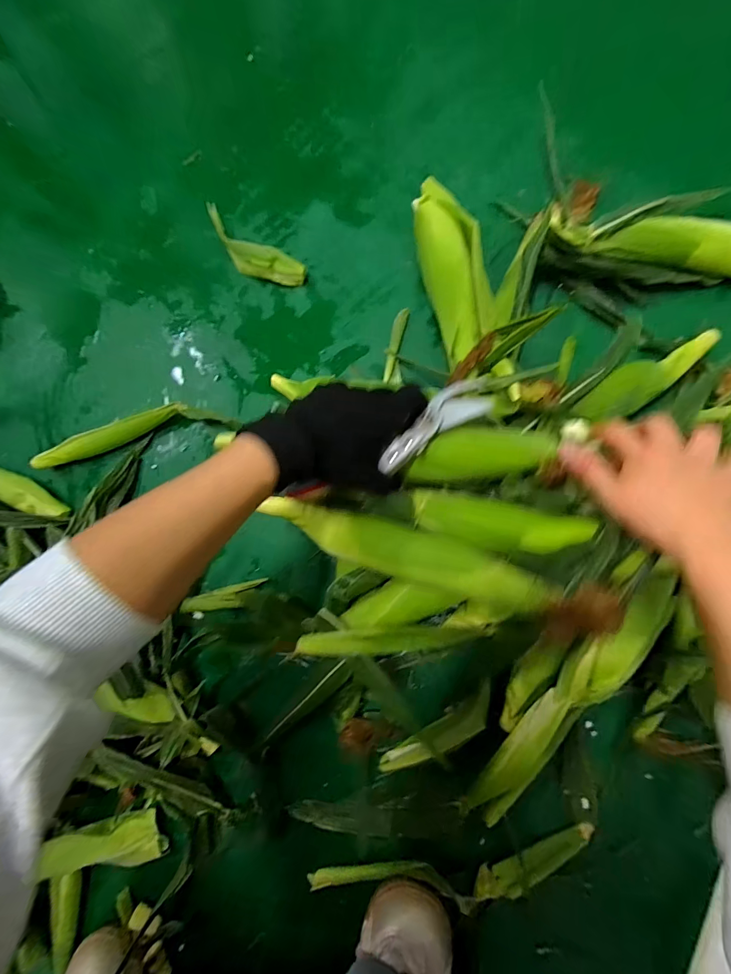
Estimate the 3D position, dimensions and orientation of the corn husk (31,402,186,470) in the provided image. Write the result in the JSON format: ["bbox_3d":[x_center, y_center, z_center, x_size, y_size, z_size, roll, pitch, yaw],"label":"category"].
[{"bbox_3d":[-0.345,-0.074,0.522,0.213,0.030,0.033,-20,82,5],"label":"corn husk"}]

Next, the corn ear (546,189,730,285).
[{"bbox_3d":[0.336,-0.291,0.450,0.268,0.053,0.078,12,85,8],"label":"corn ear"}]

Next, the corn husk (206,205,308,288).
[{"bbox_3d":[-0.165,-0.328,0.524,0.188,0.032,0.053,38,89,9],"label":"corn husk"}]

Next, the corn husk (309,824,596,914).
[{"bbox_3d":[0.094,0.422,0.413,0.302,0.023,0.054,-14,82,5],"label":"corn husk"}]

